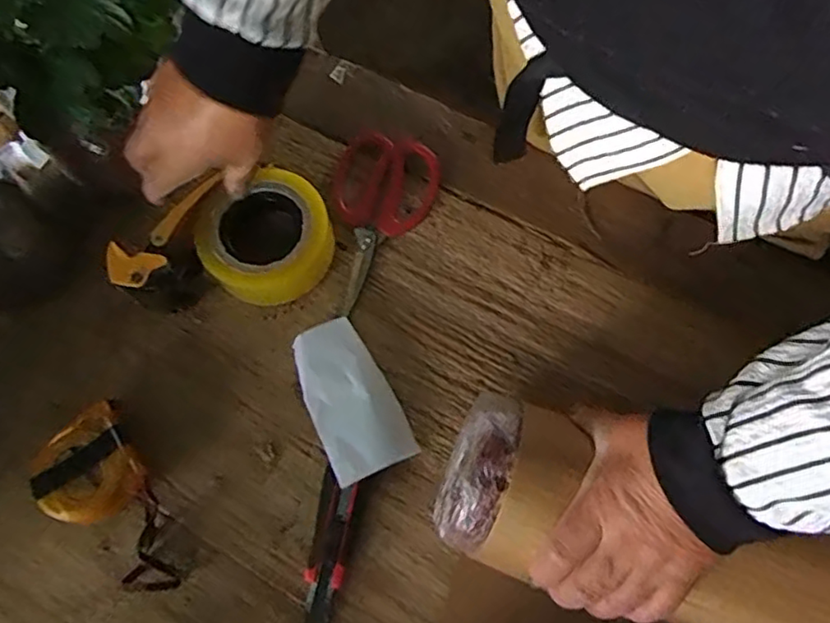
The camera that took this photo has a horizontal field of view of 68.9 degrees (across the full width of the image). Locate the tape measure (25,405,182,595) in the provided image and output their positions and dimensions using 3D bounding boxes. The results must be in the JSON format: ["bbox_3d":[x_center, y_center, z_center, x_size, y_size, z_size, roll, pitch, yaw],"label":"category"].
[{"bbox_3d":[-0.235,0.150,0.466,0.069,0.047,0.145,-31,70,-12],"label":"tape measure"}]

